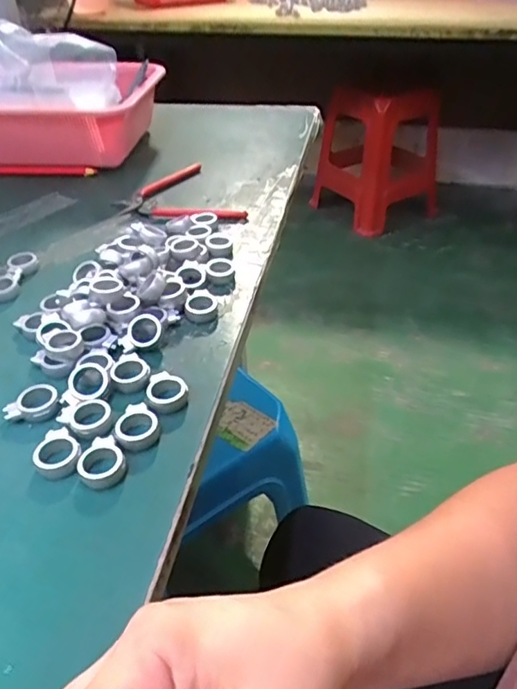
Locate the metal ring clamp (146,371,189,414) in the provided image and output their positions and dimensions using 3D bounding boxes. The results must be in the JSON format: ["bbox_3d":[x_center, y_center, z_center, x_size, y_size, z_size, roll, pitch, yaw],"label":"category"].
[{"bbox_3d":[-0.060,0.031,0.359,0.026,0.010,0.032,-12,41,-12],"label":"metal ring clamp"}]

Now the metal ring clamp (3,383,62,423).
[{"bbox_3d":[-0.146,0.040,0.352,0.033,0.010,0.026,-18,42,-19],"label":"metal ring clamp"}]

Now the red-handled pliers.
[{"bbox_3d":[-0.093,-0.157,0.584,0.113,0.008,0.141,-17,42,-17],"label":"red-handled pliers"}]

